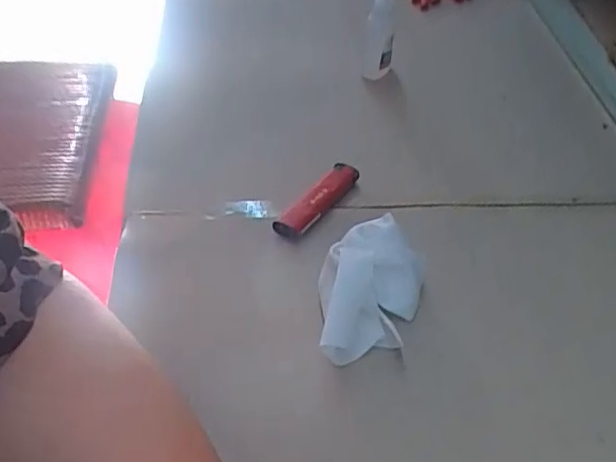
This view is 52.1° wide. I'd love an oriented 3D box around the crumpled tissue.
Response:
[{"bbox_3d":[0.033,0.031,0.333,0.051,0.034,0.081,12,44,9],"label":"crumpled tissue"}]

